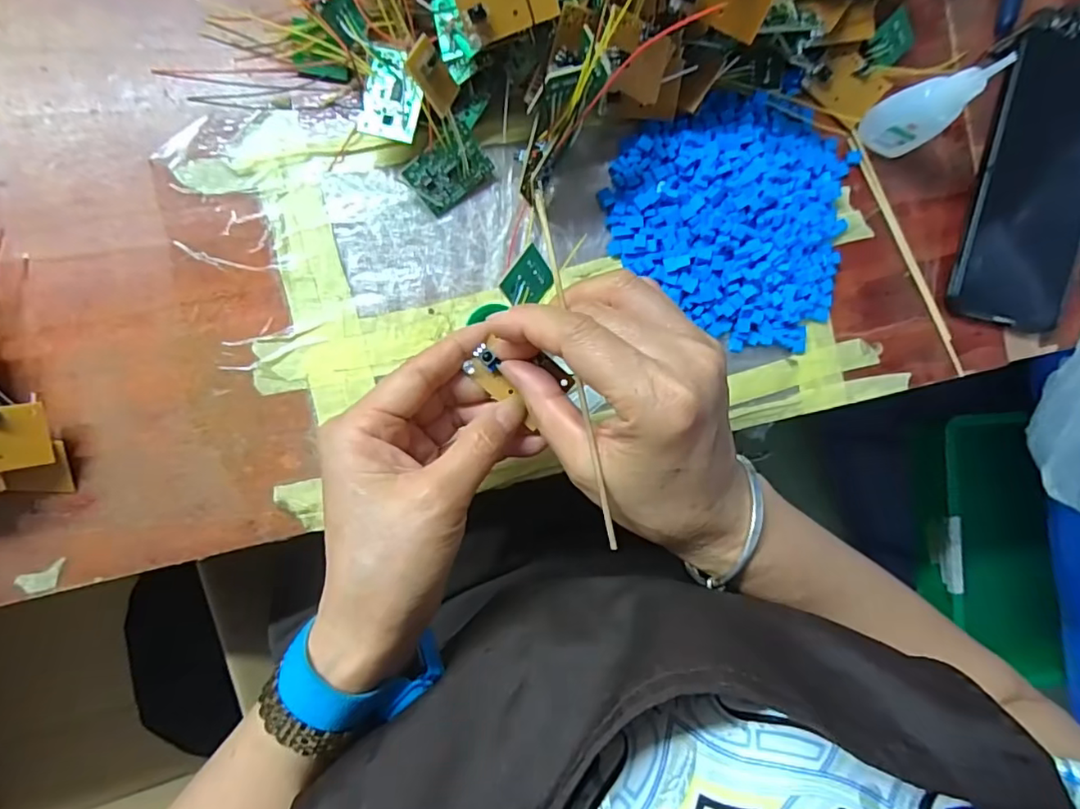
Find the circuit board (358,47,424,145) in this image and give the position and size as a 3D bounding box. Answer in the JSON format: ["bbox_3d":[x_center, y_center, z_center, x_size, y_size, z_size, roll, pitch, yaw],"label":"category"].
[{"bbox_3d":[-0.077,-0.161,0.292,0.031,0.004,0.044,14,95,4],"label":"circuit board"}]

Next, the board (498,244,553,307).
[{"bbox_3d":[-0.005,-0.059,0.269,0.023,0.004,0.029,50,63,-37],"label":"board"}]

